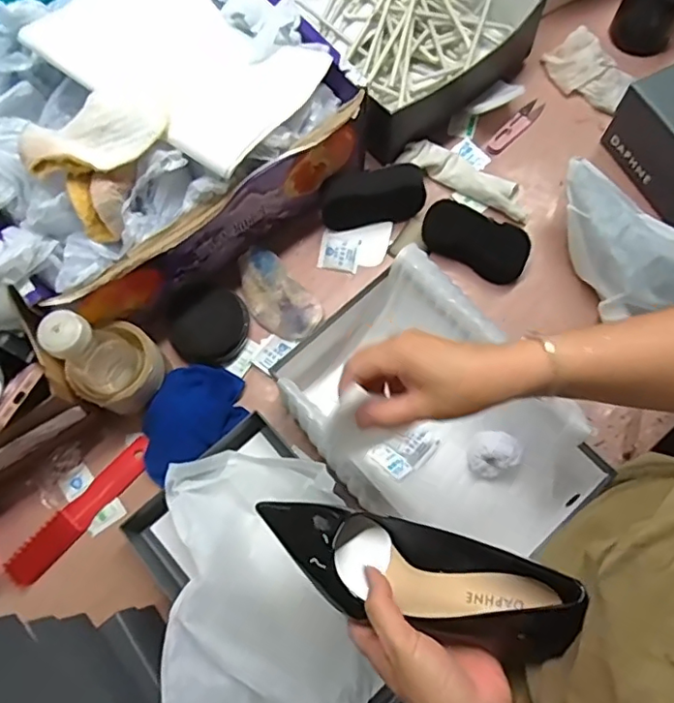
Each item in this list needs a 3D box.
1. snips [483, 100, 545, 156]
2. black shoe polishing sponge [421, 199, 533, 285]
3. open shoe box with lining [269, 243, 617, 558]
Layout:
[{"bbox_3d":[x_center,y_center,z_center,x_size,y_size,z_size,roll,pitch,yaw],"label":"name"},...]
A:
[{"bbox_3d":[0.237,-0.296,0.750,0.025,0.011,0.106,39,78,12],"label":"snips"},{"bbox_3d":[0.166,-0.134,0.689,0.128,0.027,0.058,29,76,9],"label":"black shoe polishing sponge"},{"bbox_3d":[0.098,0.072,0.586,0.206,0.092,0.305,-37,76,-9],"label":"open shoe box with lining"}]

